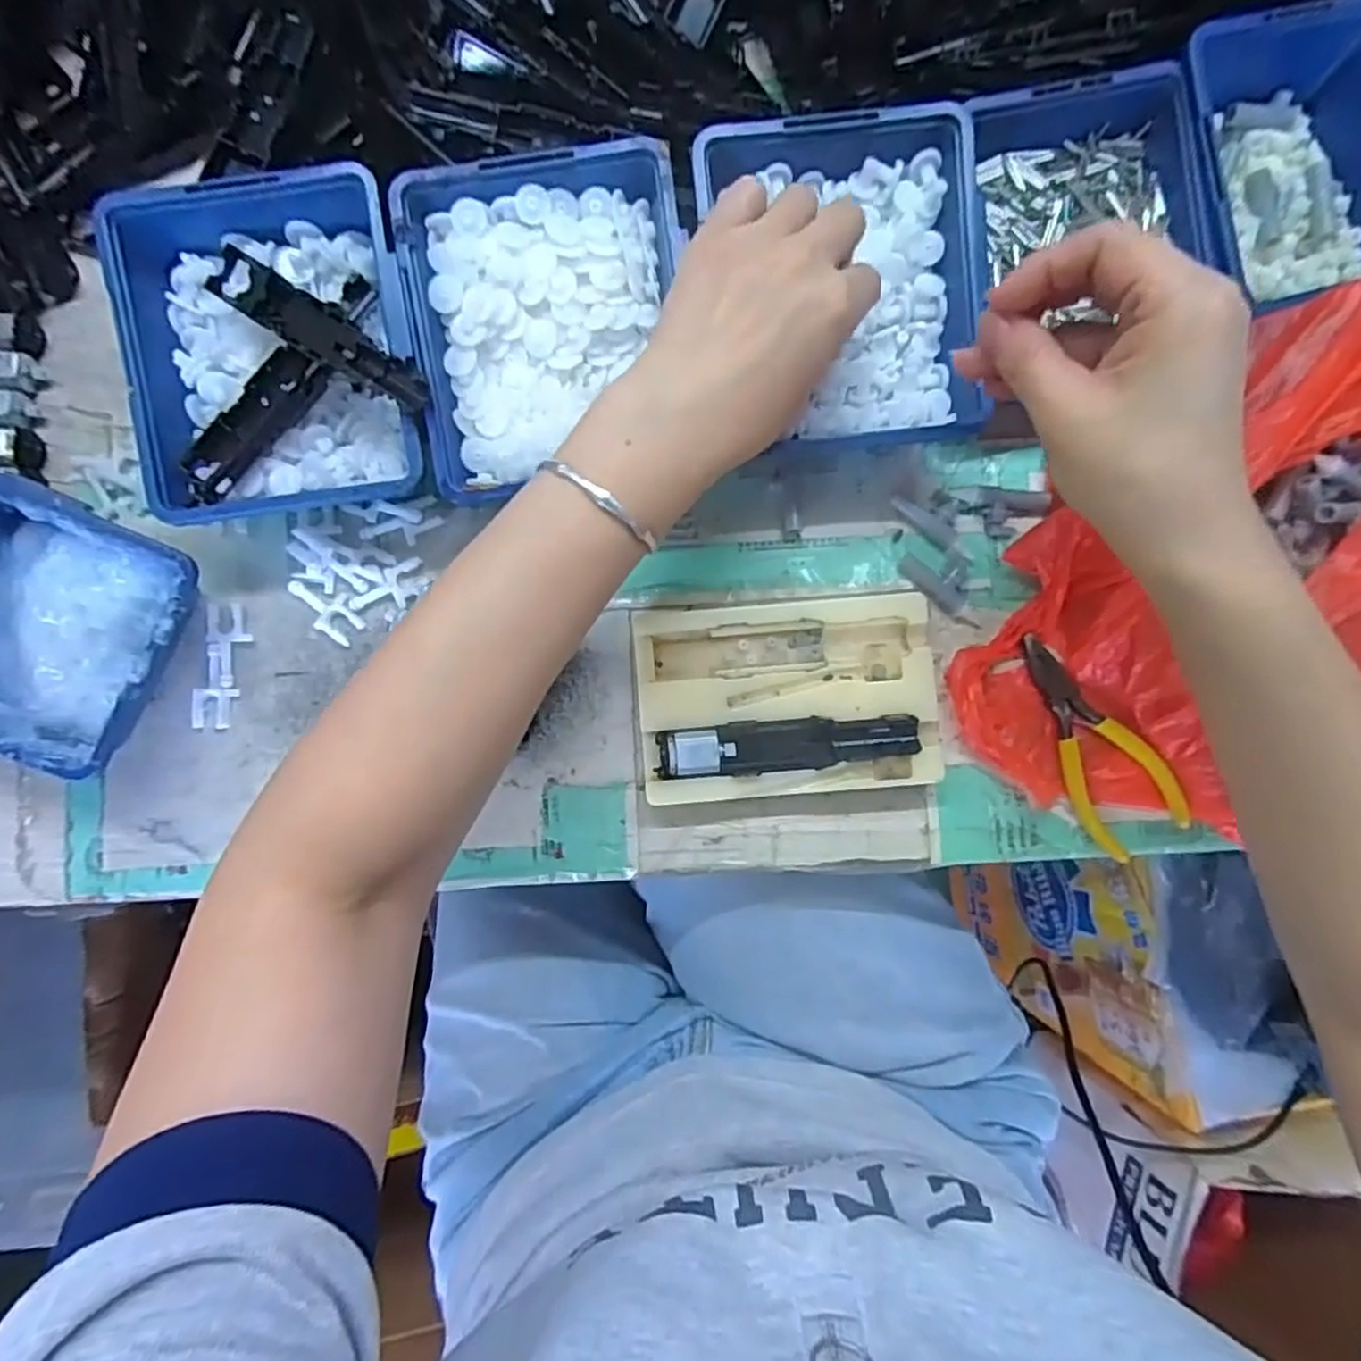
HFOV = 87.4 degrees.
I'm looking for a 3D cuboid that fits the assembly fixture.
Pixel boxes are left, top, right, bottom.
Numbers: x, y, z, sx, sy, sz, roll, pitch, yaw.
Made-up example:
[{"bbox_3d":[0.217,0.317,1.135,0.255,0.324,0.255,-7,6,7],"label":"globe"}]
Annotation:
[{"bbox_3d":[0.050,0.008,0.336,0.136,0.028,0.090,-4,85,0],"label":"assembly fixture"}]

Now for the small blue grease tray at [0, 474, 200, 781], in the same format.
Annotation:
[{"bbox_3d":[-0.291,-0.027,0.325,0.123,0.058,0.110,25,87,3],"label":"small blue grease tray"}]

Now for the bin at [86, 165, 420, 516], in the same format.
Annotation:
[{"bbox_3d":[-0.178,-0.149,0.330,0.127,0.054,0.146,-8,86,1],"label":"bin"}]

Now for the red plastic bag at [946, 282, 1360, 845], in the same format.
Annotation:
[{"bbox_3d":[0.283,-0.047,0.325,0.311,0.052,0.220,-22,86,-2],"label":"red plastic bag"}]

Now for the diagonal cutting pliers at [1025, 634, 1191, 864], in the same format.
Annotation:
[{"bbox_3d":[0.197,0.031,0.344,0.048,0.007,0.111,-34,86,-3],"label":"diagonal cutting pliers"}]

